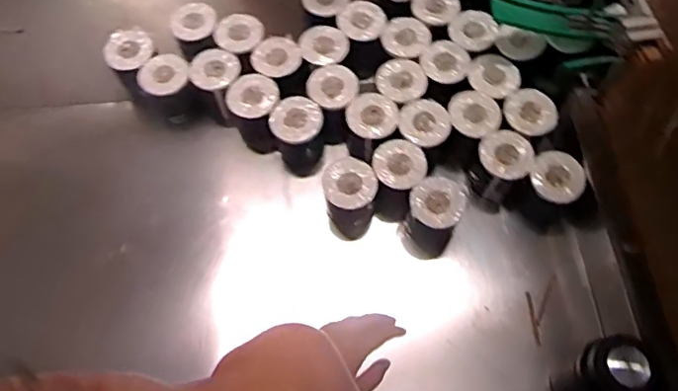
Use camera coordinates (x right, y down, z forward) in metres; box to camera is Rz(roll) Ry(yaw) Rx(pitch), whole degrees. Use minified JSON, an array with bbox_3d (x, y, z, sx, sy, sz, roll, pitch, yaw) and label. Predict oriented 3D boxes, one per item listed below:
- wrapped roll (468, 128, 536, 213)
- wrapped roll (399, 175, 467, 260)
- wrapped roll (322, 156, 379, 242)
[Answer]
[{"bbox_3d":[0.306,-0.045,1.102,0.095,0.176,0.090,0,67,0],"label":"wrapped roll"},{"bbox_3d":[0.174,0.047,1.074,0.095,0.191,0.091,0,67,0],"label":"wrapped roll"},{"bbox_3d":[0.017,0.008,1.073,0.100,0.129,0.109,12,67,5],"label":"wrapped roll"}]

